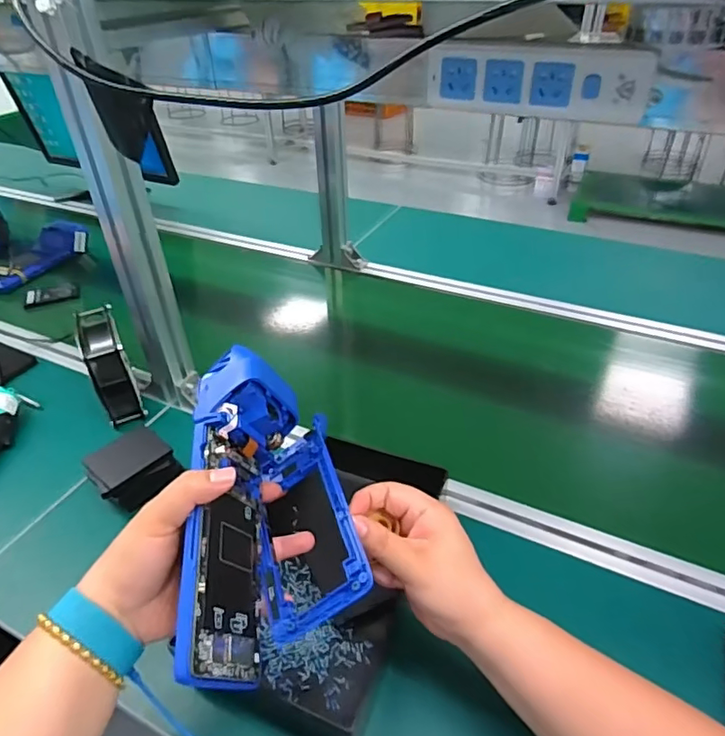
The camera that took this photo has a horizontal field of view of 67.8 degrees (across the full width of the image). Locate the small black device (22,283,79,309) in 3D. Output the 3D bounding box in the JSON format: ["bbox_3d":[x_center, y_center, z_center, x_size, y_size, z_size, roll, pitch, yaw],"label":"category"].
[{"bbox_3d":[-0.564,-0.134,0.982,0.088,0.011,0.057,-19,41,-21],"label":"small black device"}]

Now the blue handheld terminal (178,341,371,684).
[{"bbox_3d":[-0.049,0.101,0.389,0.094,0.130,0.217,-17,53,17],"label":"blue handheld terminal"}]

